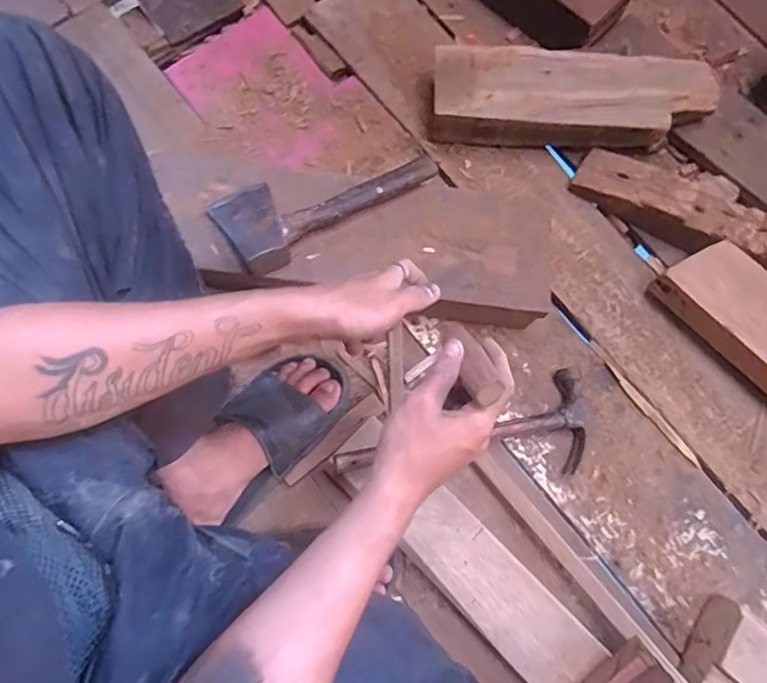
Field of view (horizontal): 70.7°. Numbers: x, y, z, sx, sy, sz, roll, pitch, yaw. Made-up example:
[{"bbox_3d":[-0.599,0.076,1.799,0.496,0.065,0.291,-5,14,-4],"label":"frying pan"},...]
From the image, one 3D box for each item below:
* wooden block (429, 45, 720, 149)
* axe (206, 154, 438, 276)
[{"bbox_3d":[0.253,-0.325,0.732,0.371,0.073,0.113,1,76,-2],"label":"wooden block"},{"bbox_3d":[-0.072,-0.181,0.637,0.248,0.033,0.112,-33,80,-9],"label":"axe"}]

